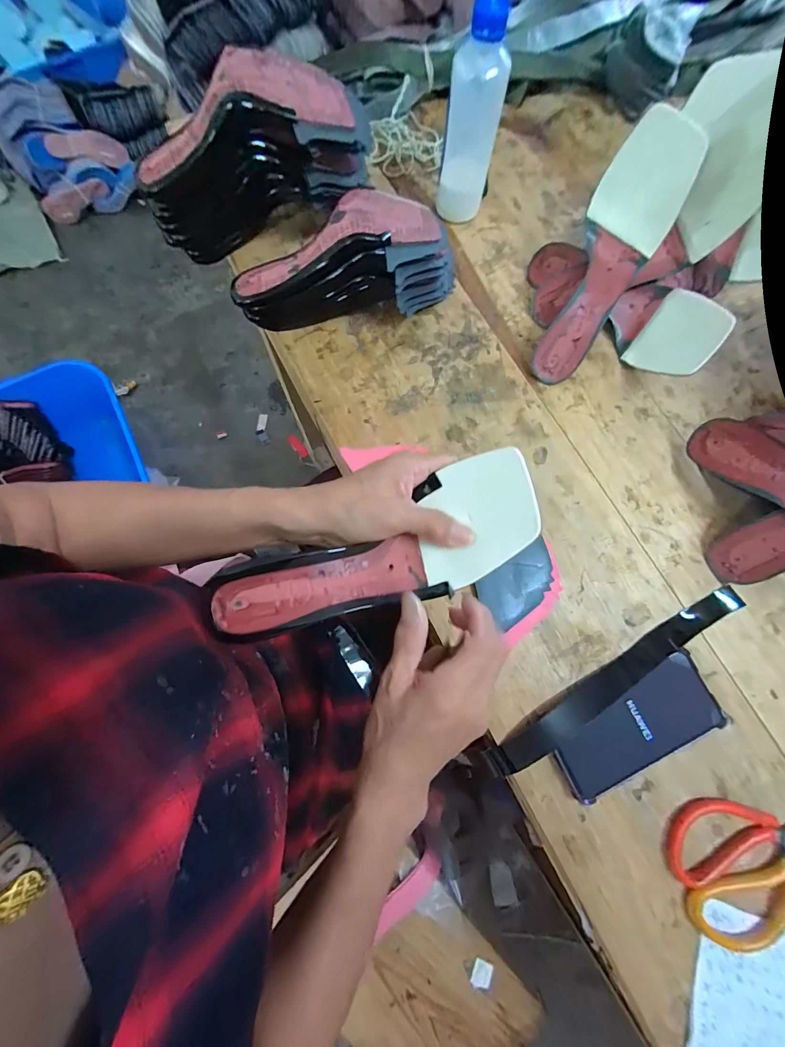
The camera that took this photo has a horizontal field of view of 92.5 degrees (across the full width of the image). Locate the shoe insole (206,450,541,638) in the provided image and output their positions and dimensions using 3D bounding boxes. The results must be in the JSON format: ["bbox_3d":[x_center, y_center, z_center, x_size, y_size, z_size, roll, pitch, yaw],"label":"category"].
[{"bbox_3d":[-0.011,0.026,0.270,0.228,0.049,0.077,-22,78,-3],"label":"shoe insole"}]

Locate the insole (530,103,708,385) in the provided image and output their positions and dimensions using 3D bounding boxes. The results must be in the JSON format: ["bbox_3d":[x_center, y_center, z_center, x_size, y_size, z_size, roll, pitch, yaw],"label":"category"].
[{"bbox_3d":[0.228,-0.271,0.405,0.081,0.050,0.235,24,109,4],"label":"insole"}]

